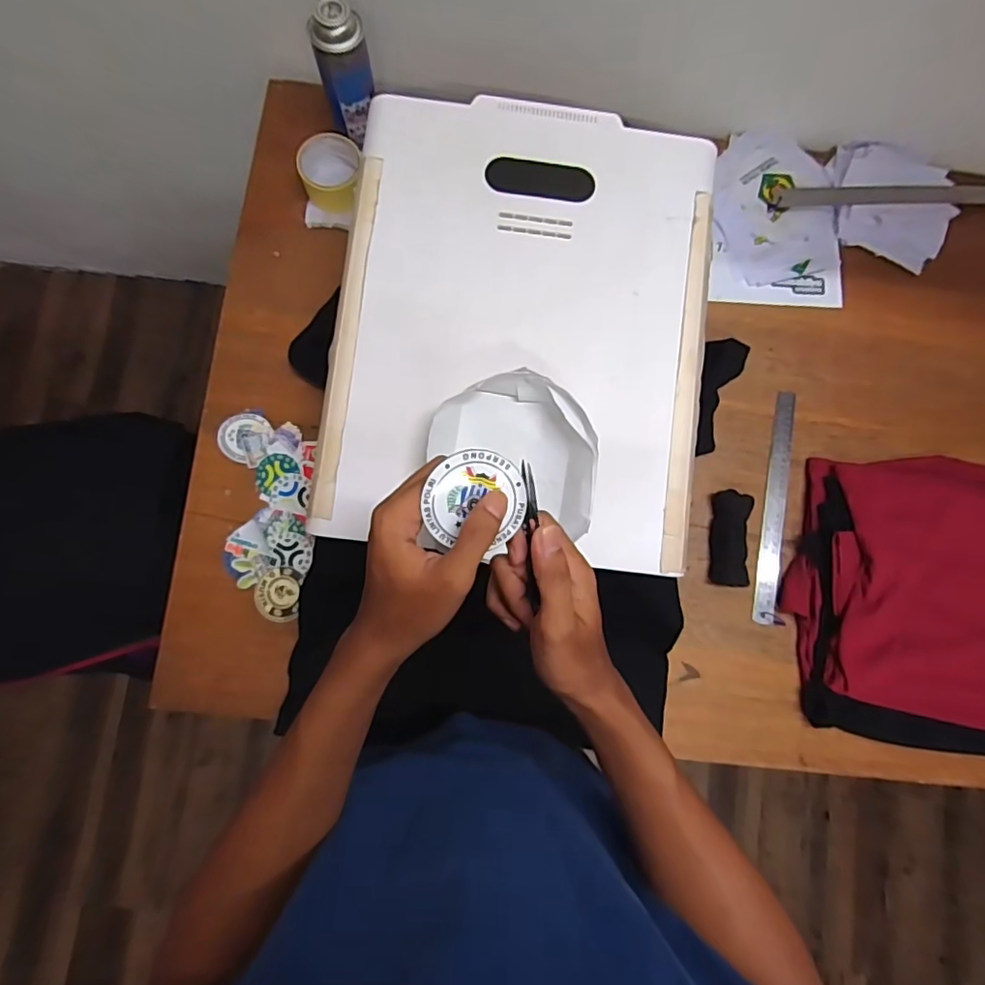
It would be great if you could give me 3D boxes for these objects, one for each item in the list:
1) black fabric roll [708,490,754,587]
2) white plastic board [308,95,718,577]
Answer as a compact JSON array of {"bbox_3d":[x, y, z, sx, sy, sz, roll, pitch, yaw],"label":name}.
[{"bbox_3d":[0.322,0.062,0.723,0.049,0.027,0.124,7,82,-3],"label":"black fabric roll"},{"bbox_3d":[0.033,-0.186,0.585,0.396,0.020,0.495,7,84,-2],"label":"white plastic board"}]

